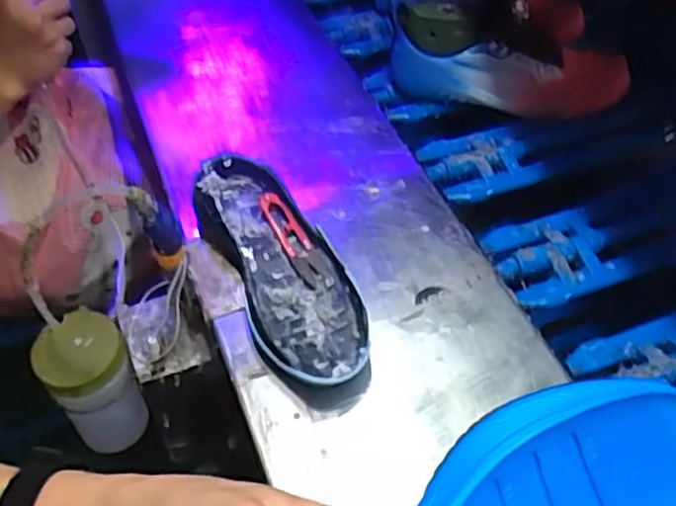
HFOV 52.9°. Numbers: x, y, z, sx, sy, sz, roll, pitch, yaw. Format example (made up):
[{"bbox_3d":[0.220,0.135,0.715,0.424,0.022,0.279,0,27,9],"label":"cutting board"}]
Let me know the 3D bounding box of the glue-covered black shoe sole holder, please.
[{"bbox_3d":[-0.044,0.012,0.556,0.091,0.053,0.236,-23,55,-13],"label":"glue-covered black shoe sole holder"}]

